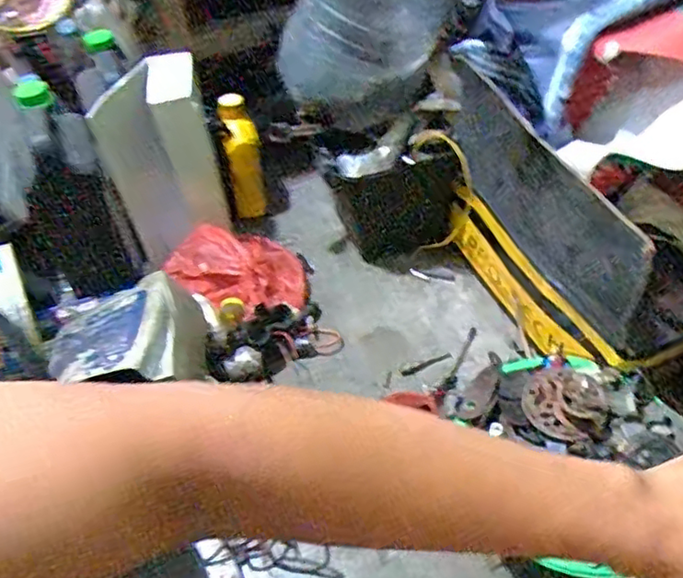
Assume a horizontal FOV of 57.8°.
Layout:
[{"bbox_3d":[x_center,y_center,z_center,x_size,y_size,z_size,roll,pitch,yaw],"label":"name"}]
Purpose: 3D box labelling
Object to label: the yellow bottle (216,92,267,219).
[{"bbox_3d":[-0.175,-0.231,1.115,0.059,0.228,0.054,-10,48,-6],"label":"yellow bottle"}]

